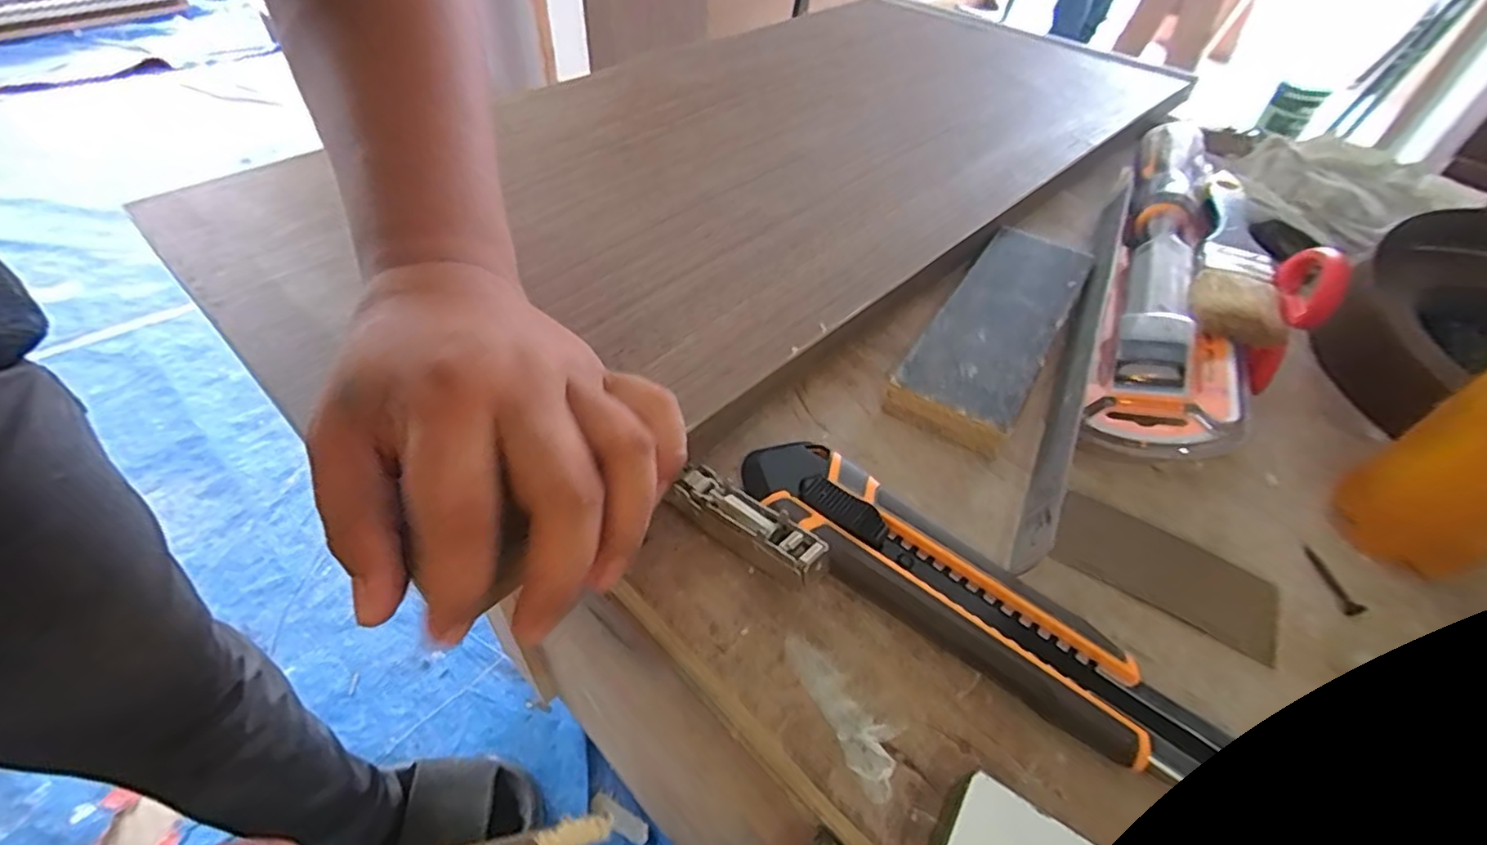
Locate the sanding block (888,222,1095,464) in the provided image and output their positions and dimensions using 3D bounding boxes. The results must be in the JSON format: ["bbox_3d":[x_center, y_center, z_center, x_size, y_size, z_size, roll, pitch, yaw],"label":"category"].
[{"bbox_3d":[0.135,-0.053,0.343,0.055,0.020,0.166,28,54,18],"label":"sanding block"}]

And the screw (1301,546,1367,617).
[{"bbox_3d":[0.238,0.063,0.261,0.008,0.004,0.031,-2,51,-5],"label":"screw"}]

